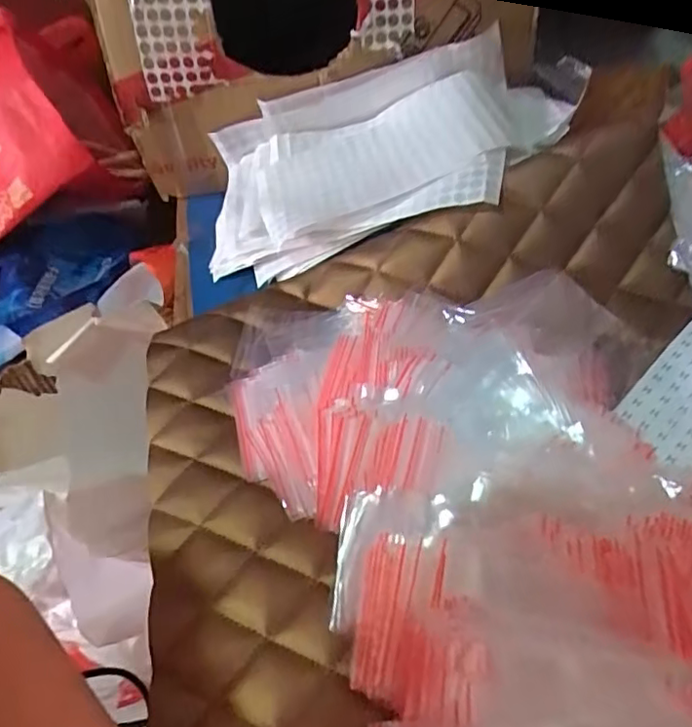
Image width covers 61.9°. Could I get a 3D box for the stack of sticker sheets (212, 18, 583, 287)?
[{"bbox_3d":[0.022,-0.184,0.518,0.316,0.050,0.190,-12,59,16],"label":"stack of sticker sheets"}]

